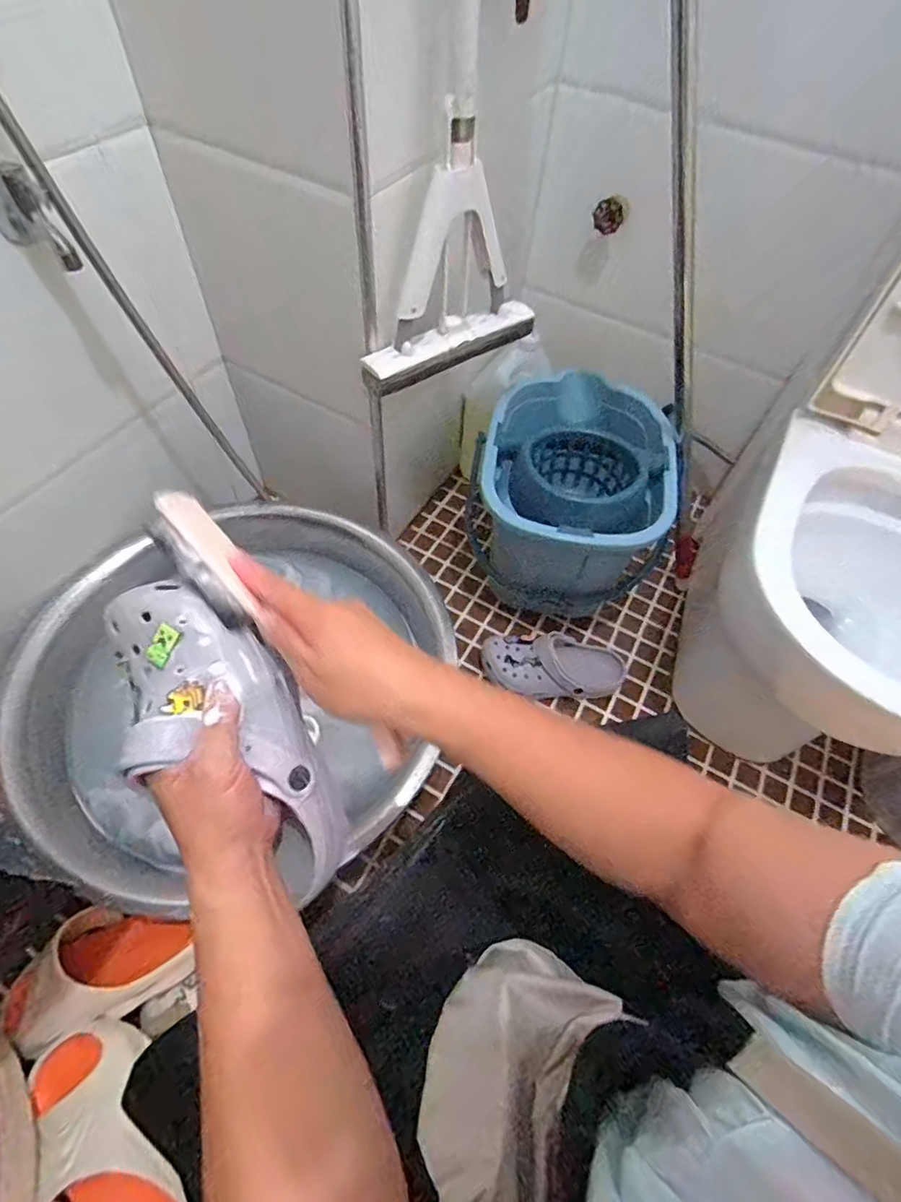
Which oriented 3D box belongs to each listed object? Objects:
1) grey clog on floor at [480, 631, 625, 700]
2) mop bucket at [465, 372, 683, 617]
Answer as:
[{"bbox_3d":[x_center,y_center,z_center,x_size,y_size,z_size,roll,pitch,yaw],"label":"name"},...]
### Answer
[{"bbox_3d":[0.181,0.110,0.910,0.250,0.082,0.111,4,57,-2],"label":"grey clog on floor"},{"bbox_3d":[0.227,-0.184,0.963,0.332,0.312,0.315,37,62,18],"label":"mop bucket"}]

